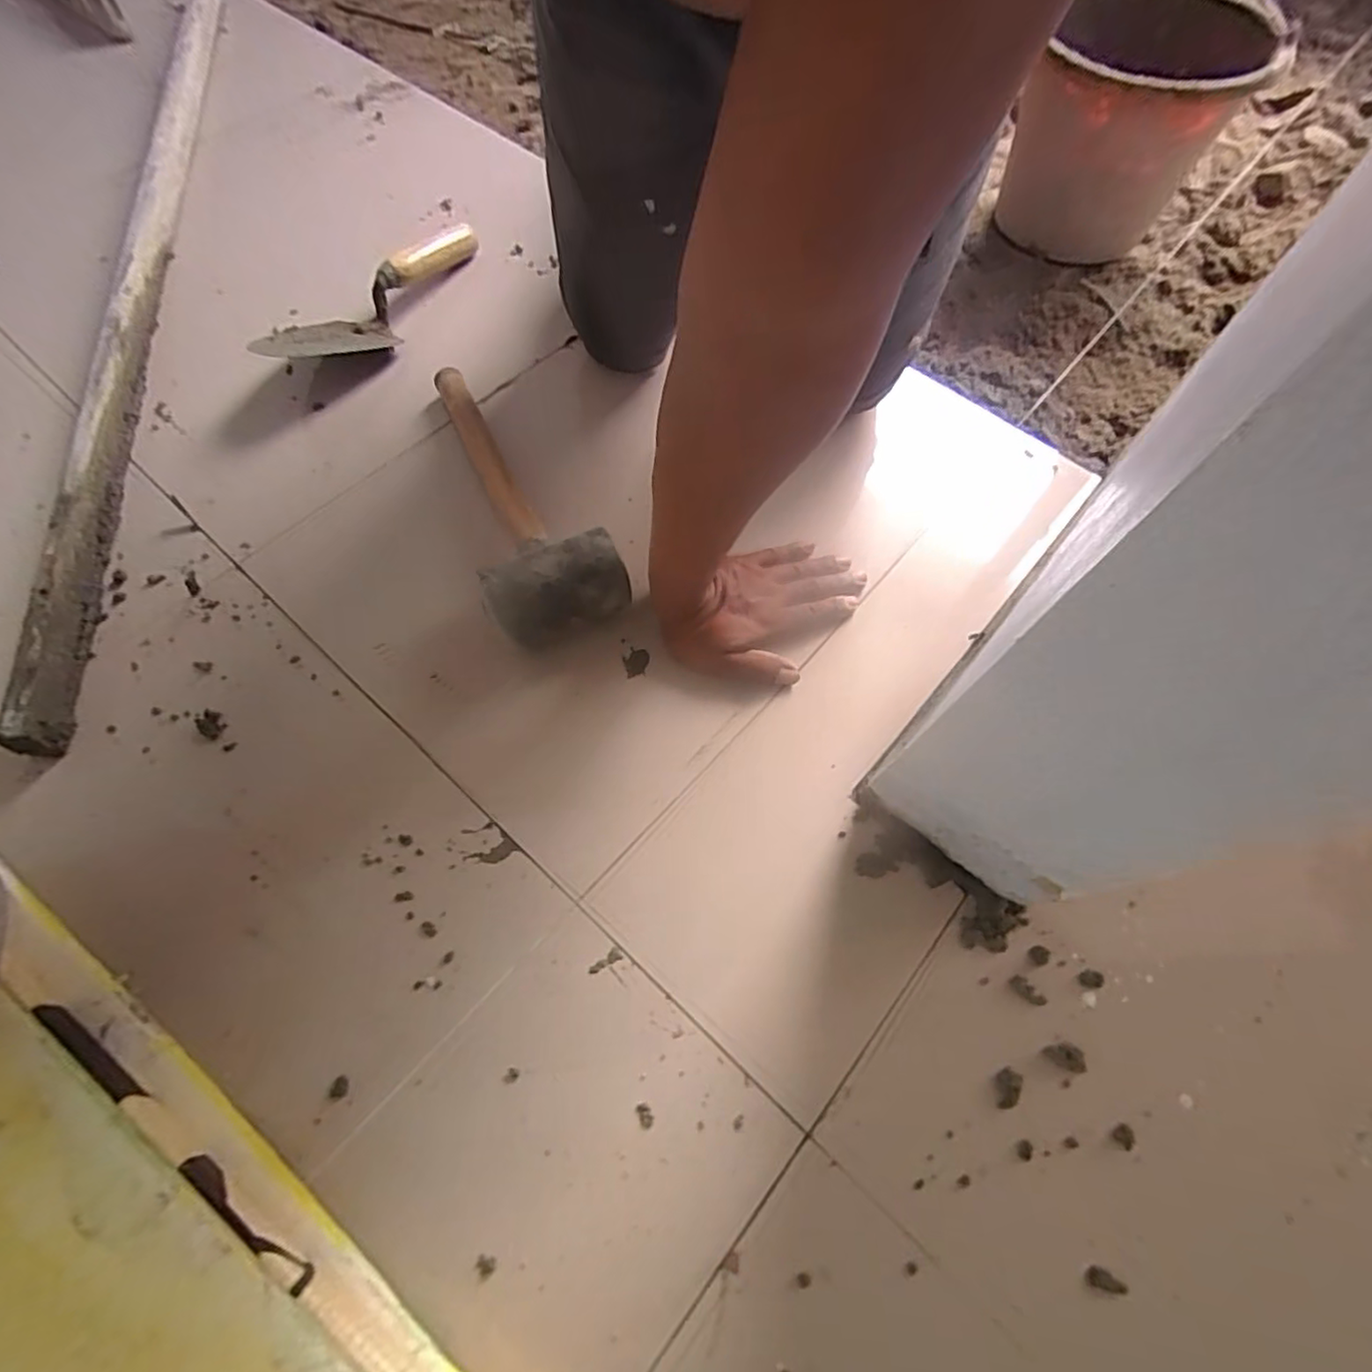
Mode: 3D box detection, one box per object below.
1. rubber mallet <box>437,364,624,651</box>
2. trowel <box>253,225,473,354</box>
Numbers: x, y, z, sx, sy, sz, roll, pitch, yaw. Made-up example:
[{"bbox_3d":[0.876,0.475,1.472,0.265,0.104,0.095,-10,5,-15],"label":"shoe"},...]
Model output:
[{"bbox_3d":[-0.154,-0.163,0.534,0.103,0.070,0.319,-24,68,-13],"label":"rubber mallet"},{"bbox_3d":[-0.306,-0.384,0.646,0.077,0.051,0.270,37,68,14],"label":"trowel"}]

